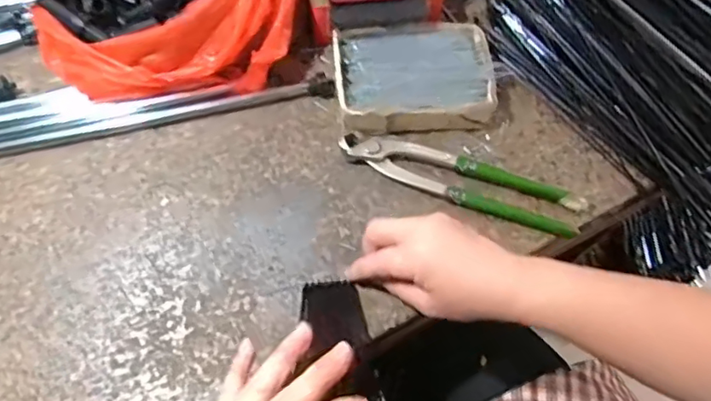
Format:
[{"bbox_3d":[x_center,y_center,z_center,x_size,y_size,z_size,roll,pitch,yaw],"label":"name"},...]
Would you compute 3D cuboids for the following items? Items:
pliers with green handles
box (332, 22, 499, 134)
[{"bbox_3d":[0.085,-0.019,0.454,0.194,0.021,0.044,18,67,7],"label":"pliers with green handles"},{"bbox_3d":[0.050,-0.100,0.476,0.128,0.043,0.085,-8,66,-4],"label":"box"}]

